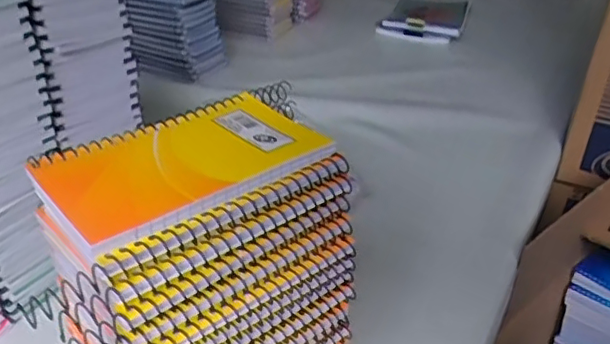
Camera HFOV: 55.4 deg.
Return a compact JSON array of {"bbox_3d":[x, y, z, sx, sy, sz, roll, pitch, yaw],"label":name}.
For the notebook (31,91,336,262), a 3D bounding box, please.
[{"bbox_3d":[-0.059,-0.008,0.288,0.129,0.005,0.081,-22,39,-33],"label":"notebook"}]

